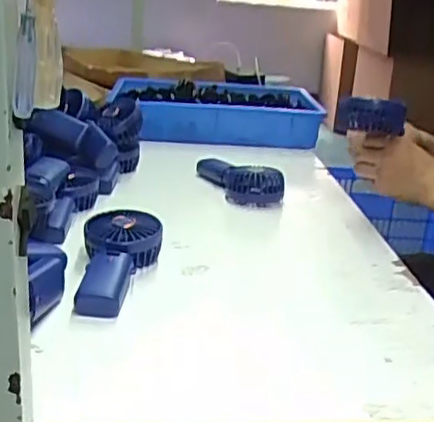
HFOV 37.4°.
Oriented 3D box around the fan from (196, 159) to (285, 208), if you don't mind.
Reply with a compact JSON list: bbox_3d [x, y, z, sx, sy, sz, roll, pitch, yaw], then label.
[{"bbox_3d":[0.038,-0.058,1.050,0.094,0.045,0.187,-6,23,-26],"label":"fan"}]

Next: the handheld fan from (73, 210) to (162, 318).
[{"bbox_3d":[-0.105,0.052,0.700,0.089,0.046,0.166,2,21,-8],"label":"handheld fan"}]

